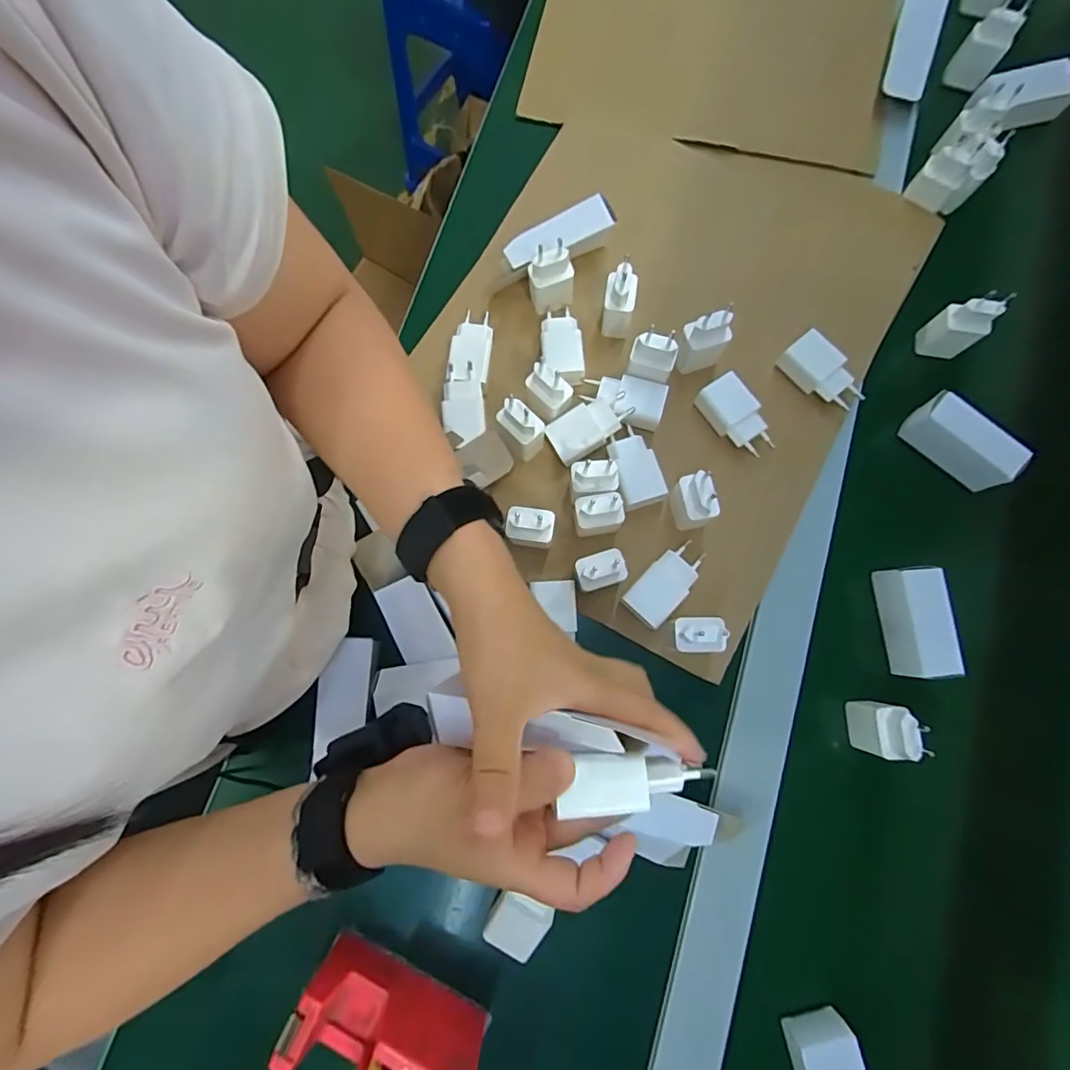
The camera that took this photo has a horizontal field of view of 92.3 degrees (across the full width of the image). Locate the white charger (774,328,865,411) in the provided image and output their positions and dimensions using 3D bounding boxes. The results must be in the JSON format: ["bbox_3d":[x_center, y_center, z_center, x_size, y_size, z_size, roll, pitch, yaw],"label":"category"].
[{"bbox_3d":[0.272,-0.153,0.483,0.036,0.026,0.078,-44,81,-7],"label":"white charger"}]

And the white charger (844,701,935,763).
[{"bbox_3d":[0.285,0.160,0.419,0.021,0.070,0.042,-2,79,1],"label":"white charger"}]

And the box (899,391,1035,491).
[{"bbox_3d":[0.395,-0.085,0.477,0.093,0.049,0.031,44,83,8],"label":"box"}]

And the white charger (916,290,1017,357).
[{"bbox_3d":[0.403,-0.197,0.489,0.035,0.069,0.032,9,79,3],"label":"white charger"}]

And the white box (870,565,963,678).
[{"bbox_3d":[0.332,0.076,0.447,0.039,0.039,0.091,-6,79,0],"label":"white box"}]

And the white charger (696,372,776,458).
[{"bbox_3d":[0.188,-0.109,0.478,0.035,0.030,0.076,-36,81,-6],"label":"white charger"}]

